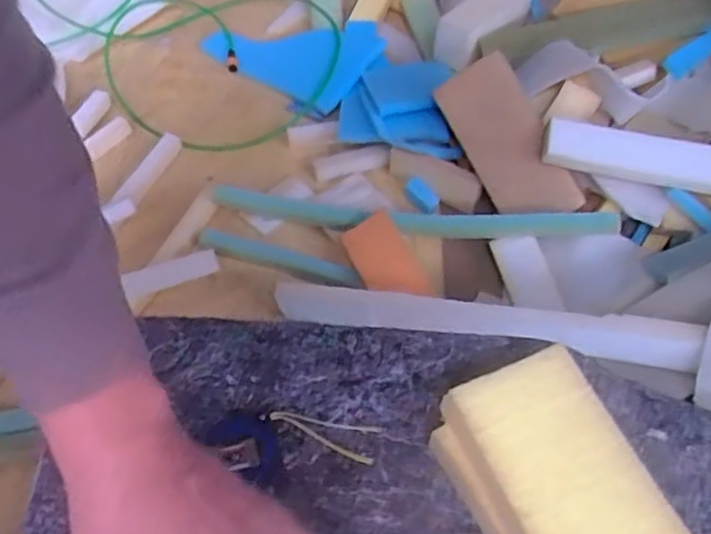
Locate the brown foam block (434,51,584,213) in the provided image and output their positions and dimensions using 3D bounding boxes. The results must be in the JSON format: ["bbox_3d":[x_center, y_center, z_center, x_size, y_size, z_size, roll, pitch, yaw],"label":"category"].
[{"bbox_3d":[0.275,-0.222,1.258,0.305,0.148,0.032,58,37,1],"label":"brown foam block"}]

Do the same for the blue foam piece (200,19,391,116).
[{"bbox_3d":[-0.140,-0.504,1.584,0.411,0.047,0.236,28,83,26],"label":"blue foam piece"}]

